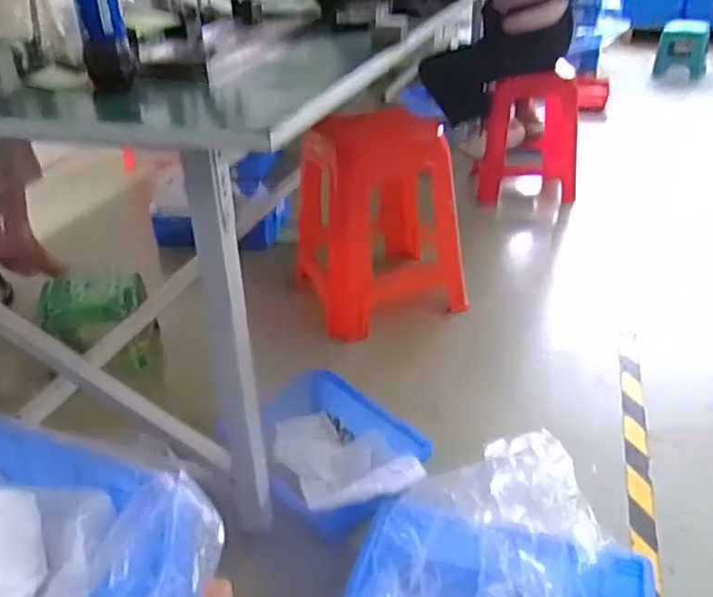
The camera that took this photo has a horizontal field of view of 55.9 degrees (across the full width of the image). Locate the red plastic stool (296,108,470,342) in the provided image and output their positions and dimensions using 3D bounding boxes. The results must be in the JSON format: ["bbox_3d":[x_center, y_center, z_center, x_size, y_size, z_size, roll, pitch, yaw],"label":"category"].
[{"bbox_3d":[0.057,-0.217,1.808,0.388,0.491,0.425,-12,31,-15],"label":"red plastic stool"}]

